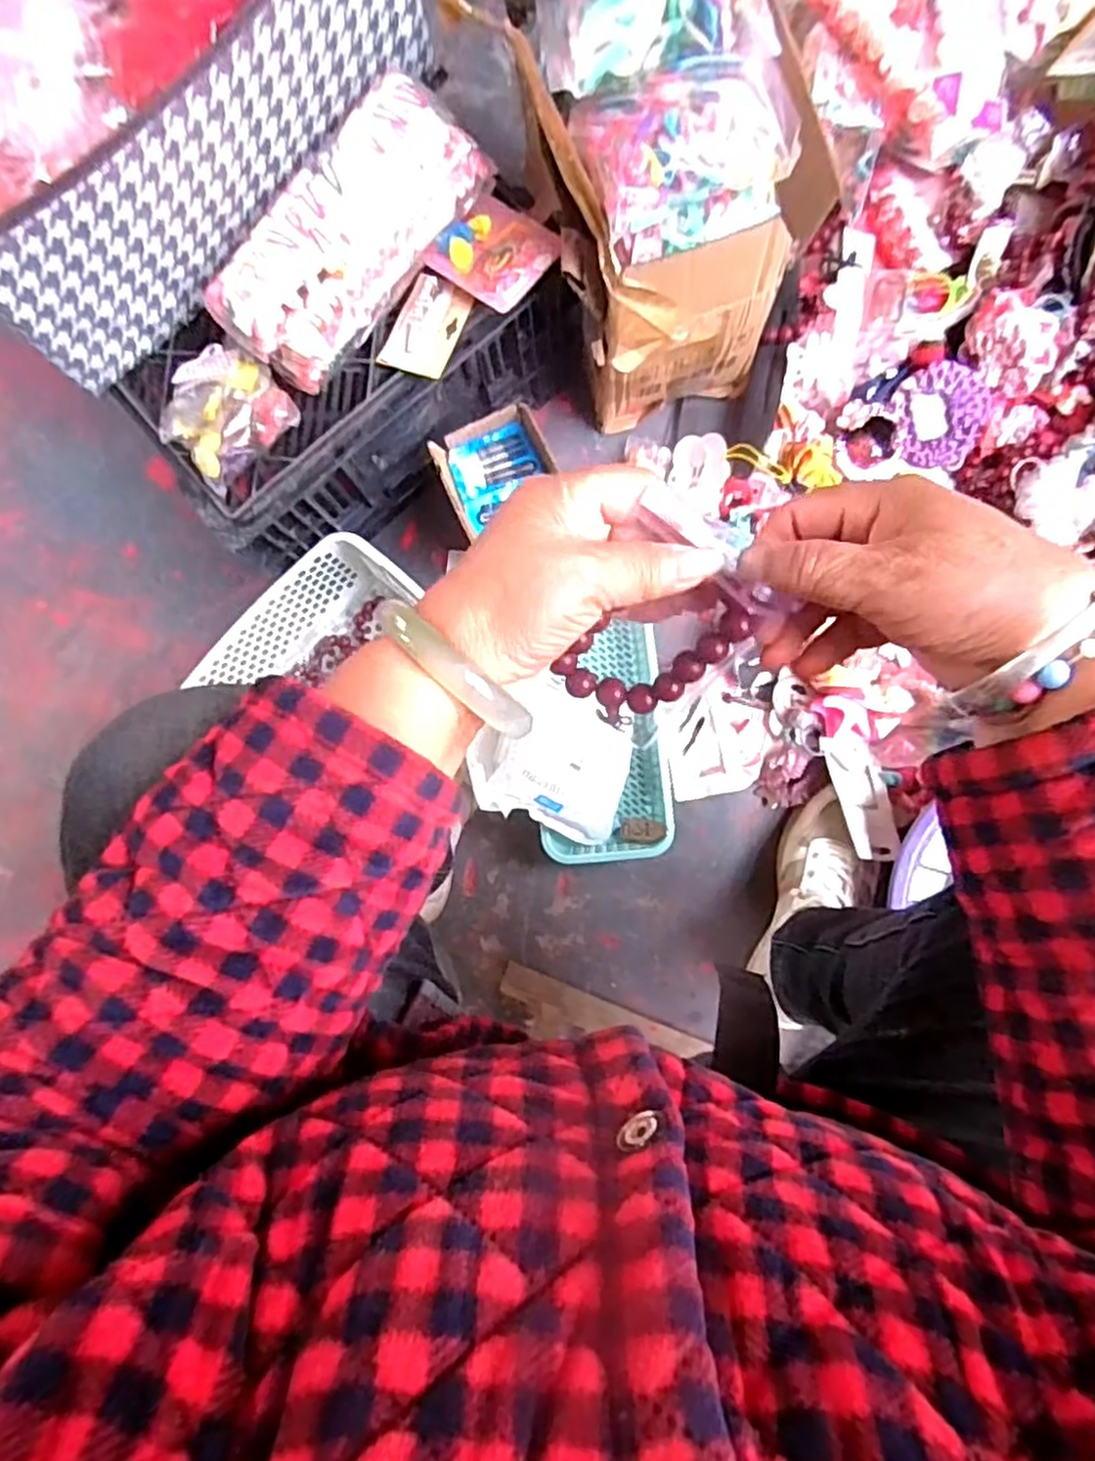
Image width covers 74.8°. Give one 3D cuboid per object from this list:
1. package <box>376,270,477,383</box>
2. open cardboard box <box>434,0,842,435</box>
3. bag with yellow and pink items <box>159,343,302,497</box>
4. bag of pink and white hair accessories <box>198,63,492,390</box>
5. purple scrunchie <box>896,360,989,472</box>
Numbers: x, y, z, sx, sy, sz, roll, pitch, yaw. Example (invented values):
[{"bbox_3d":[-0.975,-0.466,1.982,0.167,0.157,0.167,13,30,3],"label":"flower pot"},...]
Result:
[{"bbox_3d":[-0.101,-0.338,0.601,0.054,0.009,0.083,24,88,5],"label":"package"},{"bbox_3d":[0.104,-0.408,0.627,0.193,0.301,0.174,-16,85,3],"label":"open cardboard box"},{"bbox_3d":[-0.265,-0.260,0.590,0.098,0.048,0.106,-41,84,0],"label":"bag with yellow and pink items"},{"bbox_3d":[-0.153,-0.383,0.564,0.096,0.076,0.236,42,90,6],"label":"bag of pink and white hair accessories"},{"bbox_3d":[0.406,-0.323,0.735,0.084,0.025,0.095,1,86,4],"label":"purple scrunchie"}]

